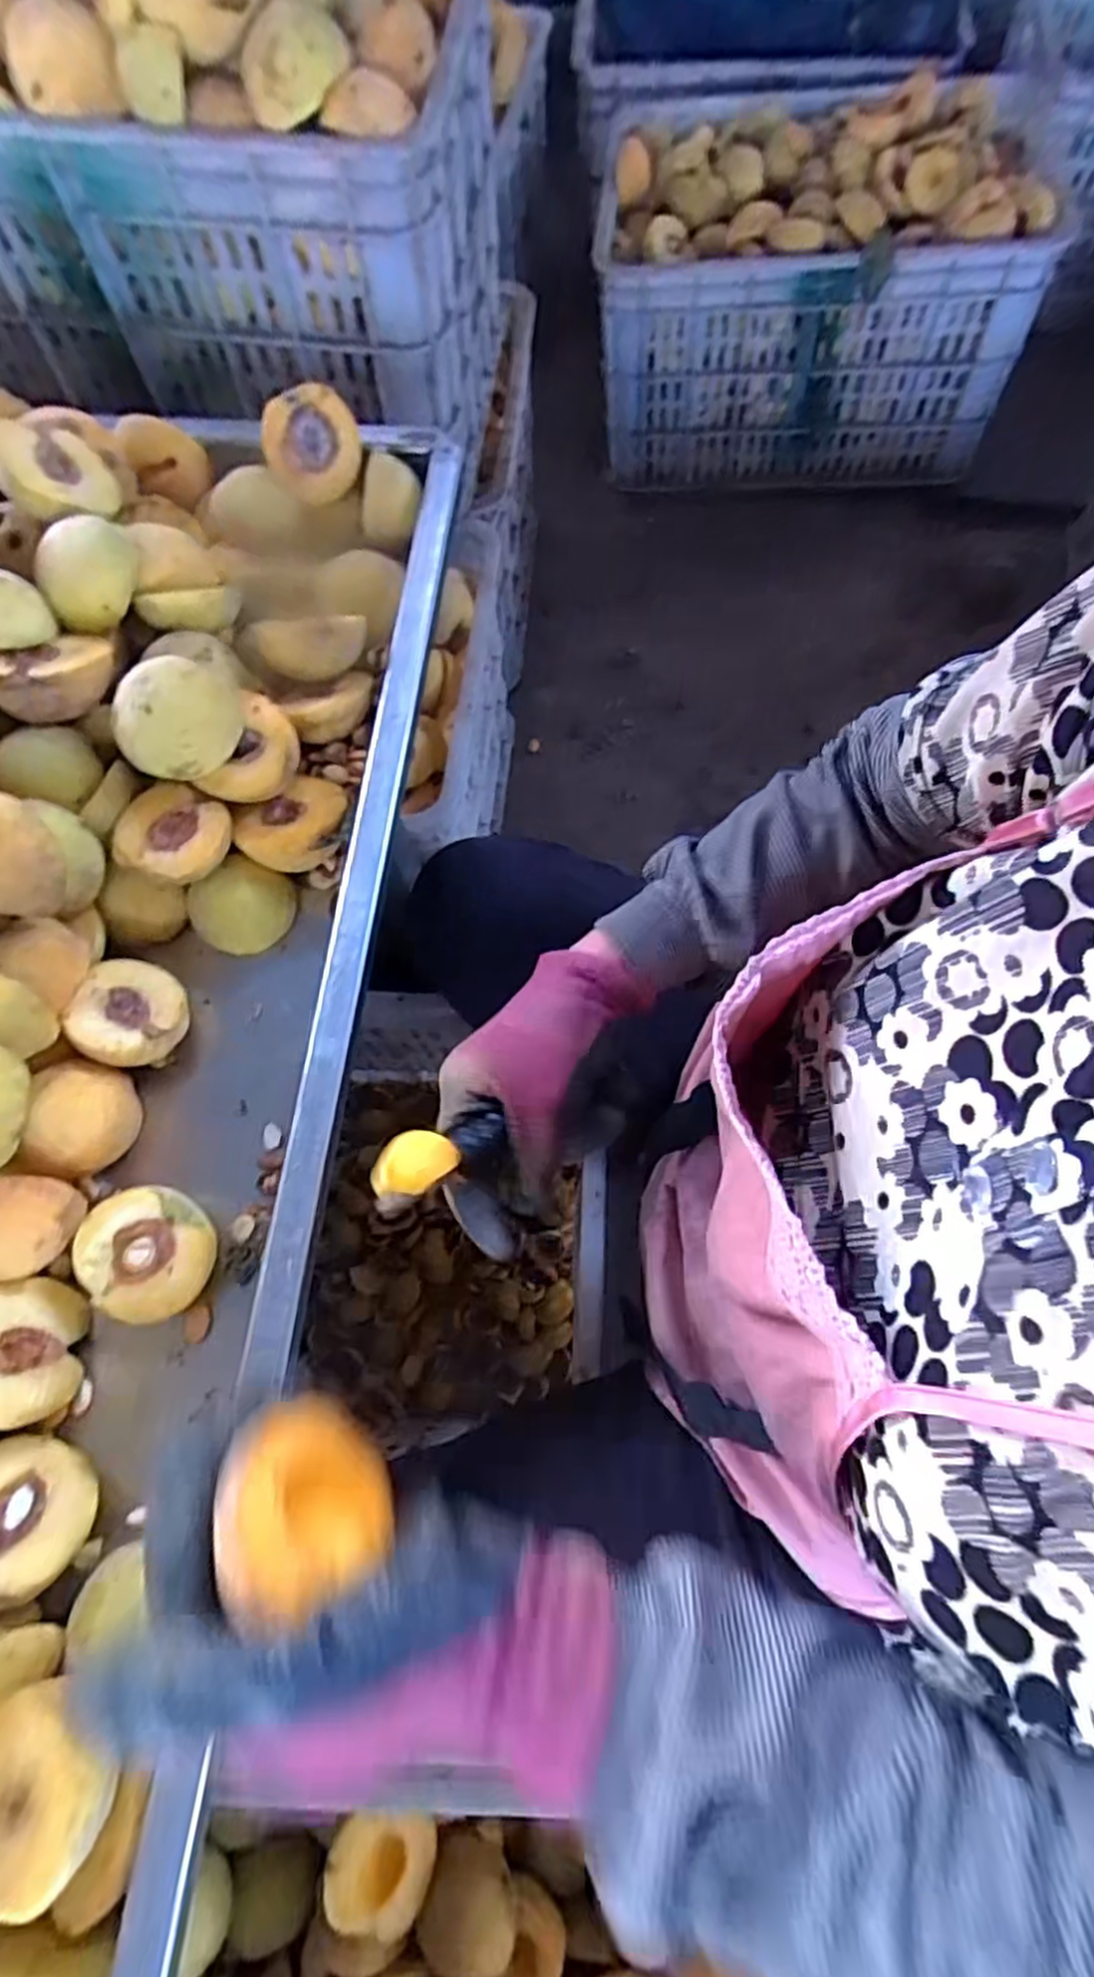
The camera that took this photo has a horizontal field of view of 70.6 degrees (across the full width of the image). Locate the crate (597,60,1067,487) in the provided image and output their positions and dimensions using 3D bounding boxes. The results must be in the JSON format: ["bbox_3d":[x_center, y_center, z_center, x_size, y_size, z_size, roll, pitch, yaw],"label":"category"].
[{"bbox_3d":[0.359,-0.962,1.060,0.583,0.288,0.388,-4,70,0],"label":"crate"}]

